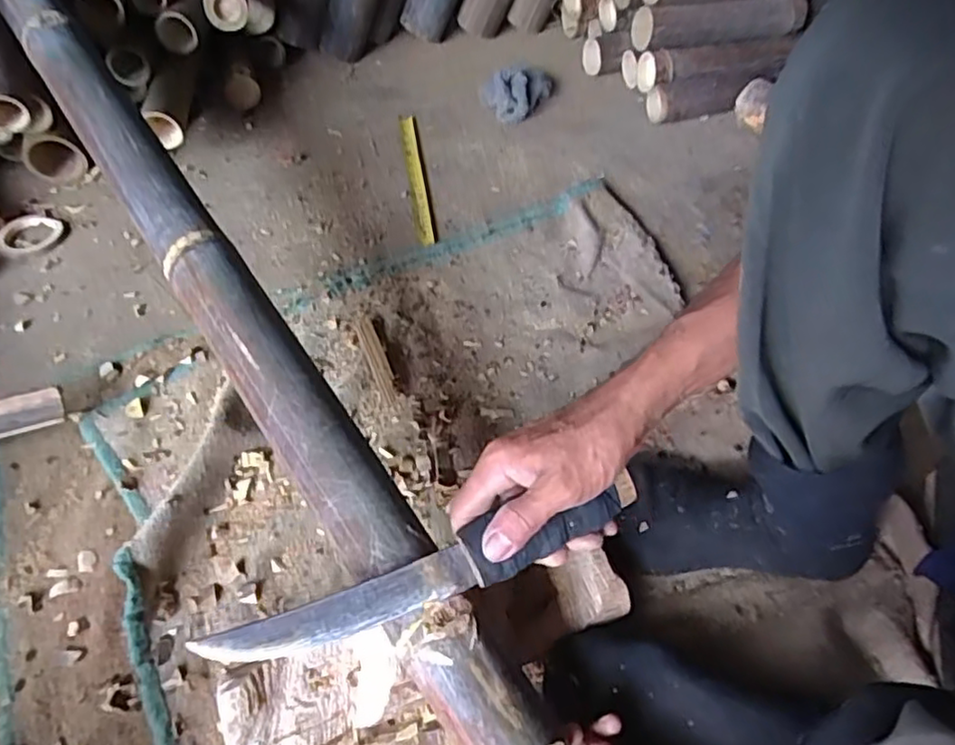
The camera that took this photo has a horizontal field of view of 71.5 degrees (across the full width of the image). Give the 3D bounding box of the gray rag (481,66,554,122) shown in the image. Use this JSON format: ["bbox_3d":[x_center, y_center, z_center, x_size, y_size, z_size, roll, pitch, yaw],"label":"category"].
[{"bbox_3d":[0.064,-0.427,1.012,0.116,0.056,0.093,-3,52,-2],"label":"gray rag"}]

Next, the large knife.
[{"bbox_3d":[-0.030,0.132,0.438,0.292,0.029,0.035,-18,54,-9],"label":"large knife"}]

